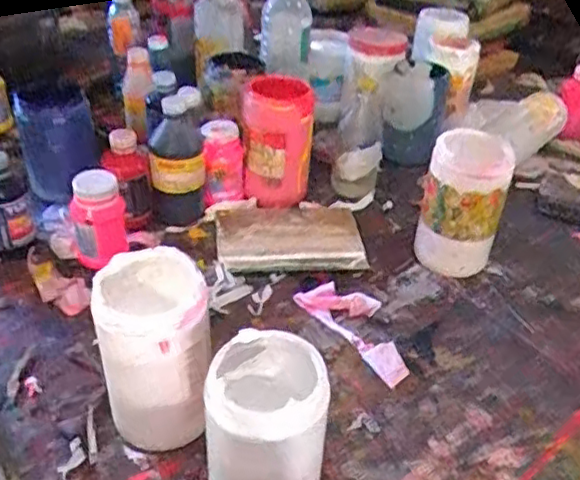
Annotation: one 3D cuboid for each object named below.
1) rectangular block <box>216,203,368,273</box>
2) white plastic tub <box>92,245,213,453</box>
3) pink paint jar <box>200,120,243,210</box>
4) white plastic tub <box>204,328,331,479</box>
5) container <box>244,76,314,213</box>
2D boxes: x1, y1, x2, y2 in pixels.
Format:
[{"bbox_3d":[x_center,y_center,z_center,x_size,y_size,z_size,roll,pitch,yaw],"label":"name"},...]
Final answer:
[{"bbox_3d":[-0.001,-0.001,0.859,0.191,0.027,0.126,-3,37,-7],"label":"rectangular block"},{"bbox_3d":[-0.115,0.102,0.575,0.087,0.178,0.091,-2,36,-6],"label":"white plastic tub"},{"bbox_3d":[-0.092,-0.104,0.890,0.055,0.115,0.055,1,36,-1],"label":"pink paint jar"},{"bbox_3d":[-0.020,0.160,0.524,0.085,0.152,0.092,1,36,-1],"label":"white plastic tub"},{"bbox_3d":[-0.017,-0.138,0.877,0.096,0.152,0.082,5,36,4],"label":"container"}]

